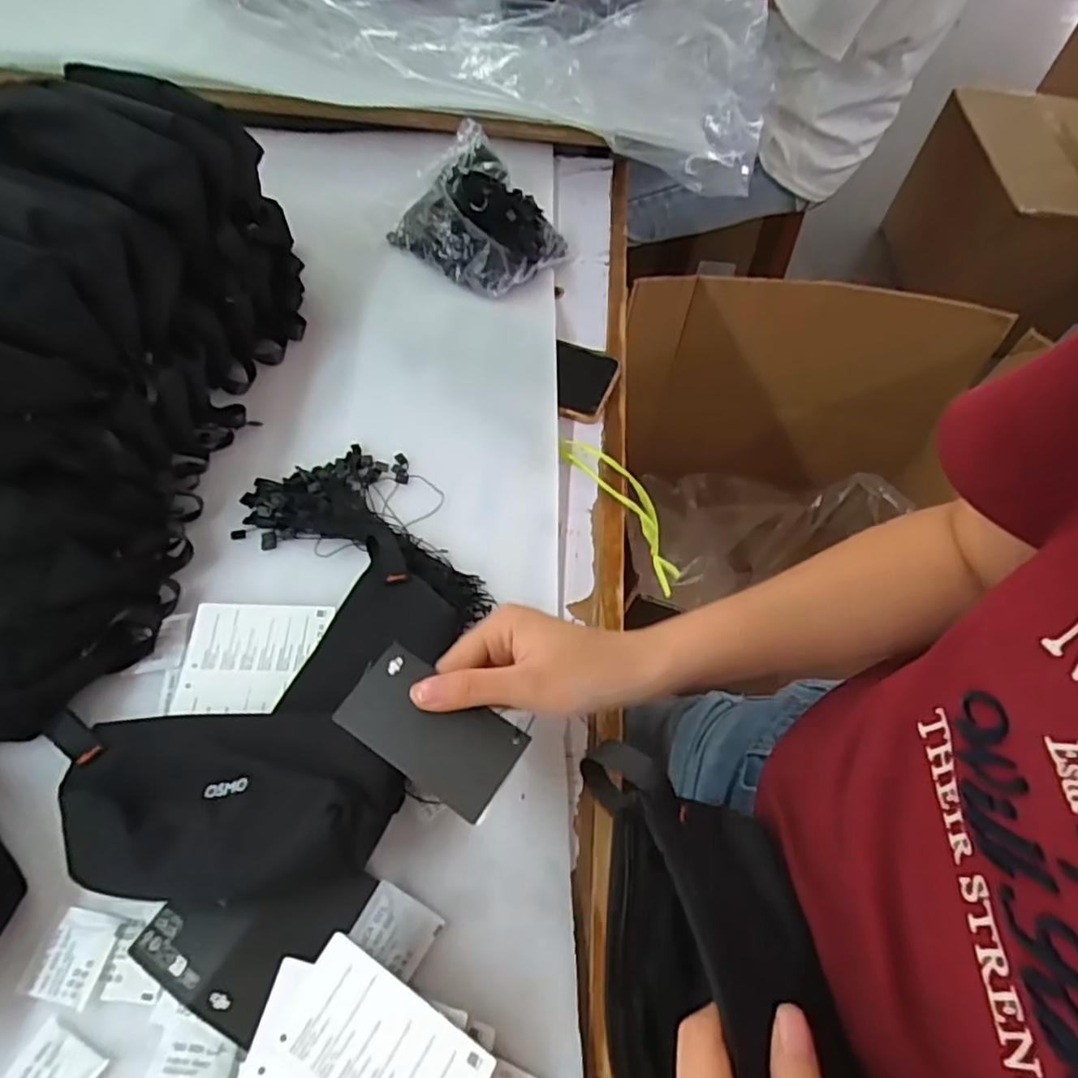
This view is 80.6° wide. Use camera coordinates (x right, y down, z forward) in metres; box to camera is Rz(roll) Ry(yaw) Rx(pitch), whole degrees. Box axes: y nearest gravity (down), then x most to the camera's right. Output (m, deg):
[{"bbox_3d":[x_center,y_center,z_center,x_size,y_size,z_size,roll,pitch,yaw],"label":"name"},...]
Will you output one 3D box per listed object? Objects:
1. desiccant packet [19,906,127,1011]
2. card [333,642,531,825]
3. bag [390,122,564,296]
[{"bbox_3d":[-0.242,0.217,0.332,0.038,0.006,0.040,11,59,4],"label":"desiccant packet"},{"bbox_3d":[-0.055,0.095,0.323,0.089,0.004,0.049,30,62,15],"label":"card"},{"bbox_3d":[-0.058,-0.315,0.622,0.158,0.070,0.130,37,64,18],"label":"bag"}]

